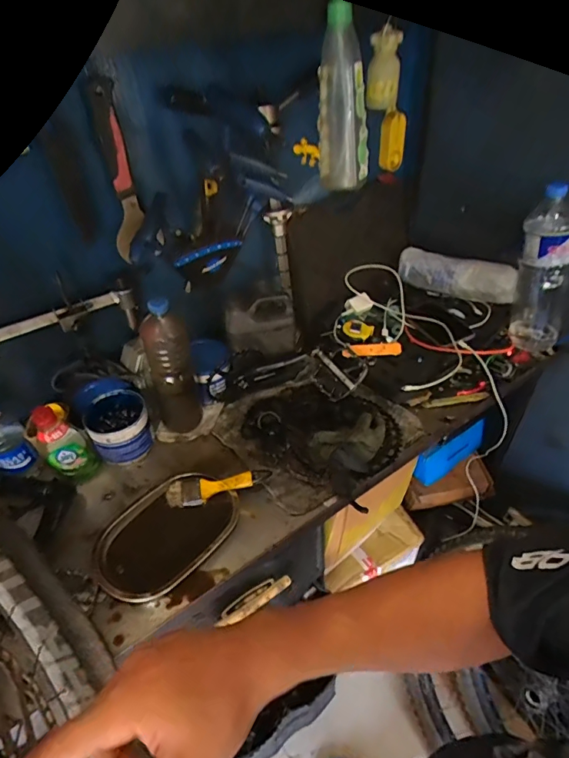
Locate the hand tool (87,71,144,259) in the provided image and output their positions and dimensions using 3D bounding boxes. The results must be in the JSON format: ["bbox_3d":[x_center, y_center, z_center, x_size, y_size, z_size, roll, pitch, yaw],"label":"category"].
[{"bbox_3d":[-0.242,-0.292,0.653,0.026,0.230,0.048,21,48,26],"label":"hand tool"}]

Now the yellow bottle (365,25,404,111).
[{"bbox_3d":[0.127,-0.396,0.585,0.041,0.085,0.031,3,42,8],"label":"yellow bottle"}]

